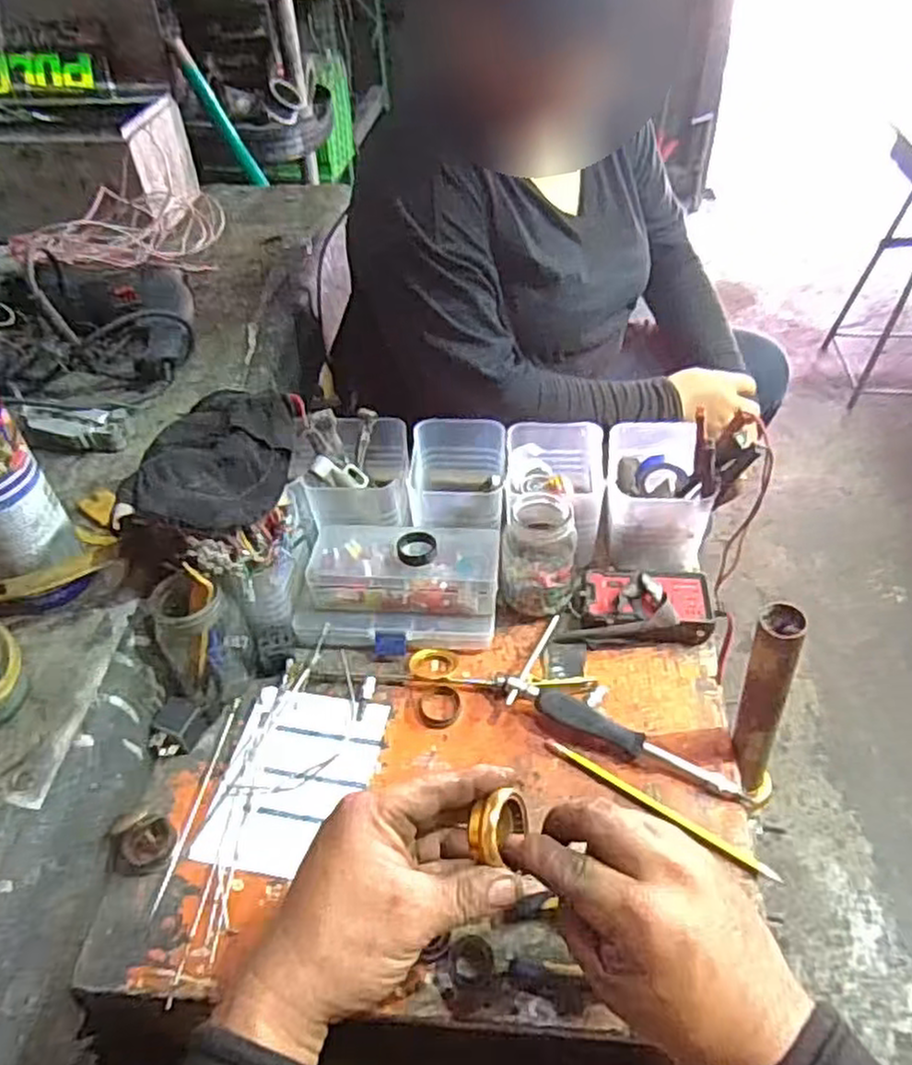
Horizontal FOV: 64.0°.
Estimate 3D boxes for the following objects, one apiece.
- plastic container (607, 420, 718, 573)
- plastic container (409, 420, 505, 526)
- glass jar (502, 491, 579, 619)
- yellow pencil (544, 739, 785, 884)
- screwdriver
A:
[{"bbox_3d":[0.184,-0.033,0.679,0.088,0.085,0.118,5,46,7],"label":"plastic container"},{"bbox_3d":[0.002,-0.044,0.686,0.087,0.080,0.118,2,46,4],"label":"plastic container"},{"bbox_3d":[0.075,0.013,0.631,0.064,0.100,0.078,7,47,9],"label":"glass jar"},{"bbox_3d":[0.141,0.194,0.519,0.173,0.010,0.008,26,53,25],"label":"yellow pencil"},{"bbox_3d":[0.135,0.157,0.540,0.158,0.025,0.019,17,49,18],"label":"screwdriver"}]

